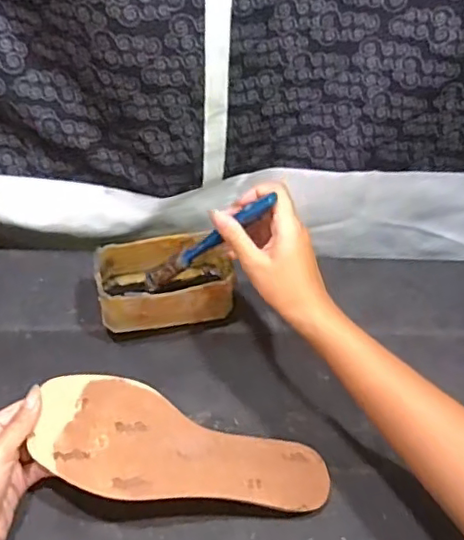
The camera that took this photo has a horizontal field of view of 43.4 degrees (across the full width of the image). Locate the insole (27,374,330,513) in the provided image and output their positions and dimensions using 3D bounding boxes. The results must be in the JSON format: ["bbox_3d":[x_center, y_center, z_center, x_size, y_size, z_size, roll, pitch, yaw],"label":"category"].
[{"bbox_3d":[-0.035,0.142,0.450,0.229,0.024,0.082,16,47,-6],"label":"insole"}]

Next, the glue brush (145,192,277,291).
[{"bbox_3d":[-0.023,-0.022,0.511,0.015,0.154,0.017,37,40,-28],"label":"glue brush"}]

